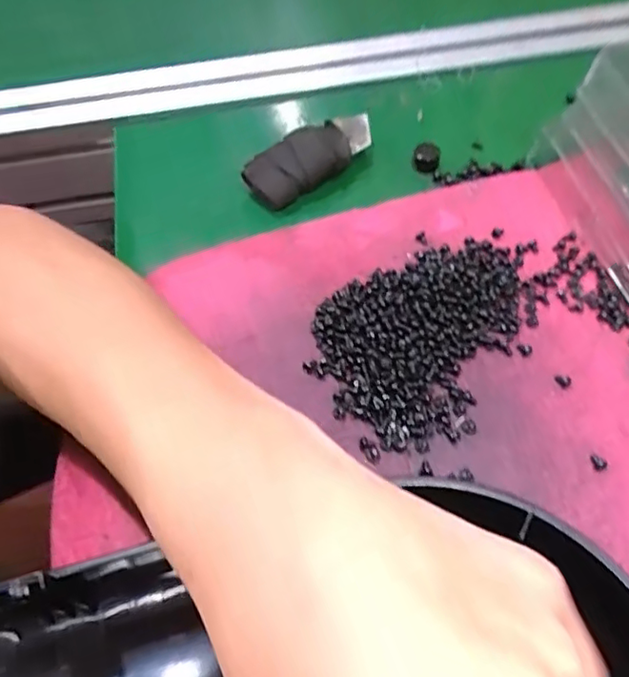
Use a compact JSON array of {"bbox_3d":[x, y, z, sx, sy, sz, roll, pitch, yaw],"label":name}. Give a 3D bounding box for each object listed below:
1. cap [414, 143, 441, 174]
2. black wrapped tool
[{"bbox_3d":[0.060,-0.096,0.318,0.014,0.008,0.012,12,60,9],"label":"cap"},{"bbox_3d":[-0.001,-0.095,0.317,0.070,0.014,0.027,-34,64,-17],"label":"black wrapped tool"}]

